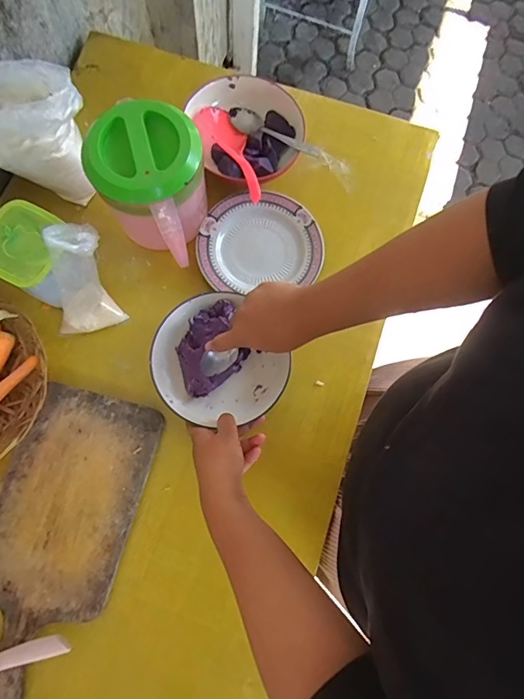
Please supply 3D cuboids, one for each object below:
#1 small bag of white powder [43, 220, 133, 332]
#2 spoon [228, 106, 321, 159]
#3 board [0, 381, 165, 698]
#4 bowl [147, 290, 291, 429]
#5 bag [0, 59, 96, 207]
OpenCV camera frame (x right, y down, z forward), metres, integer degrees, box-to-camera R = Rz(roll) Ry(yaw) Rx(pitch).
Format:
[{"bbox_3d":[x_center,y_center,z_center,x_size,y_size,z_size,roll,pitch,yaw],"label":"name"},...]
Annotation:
[{"bbox_3d":[-0.224,-0.089,0.556,0.070,0.151,0.063,7,51,0],"label":"small bag of white powder"},{"bbox_3d":[0.017,-0.321,0.655,0.173,0.015,0.044,35,77,21],"label":"spoon"},{"bbox_3d":[-0.251,0.229,0.530,0.165,0.015,0.357,16,76,2],"label":"board"},{"bbox_3d":[-0.060,0.020,0.575,0.153,0.046,0.168,0,76,-2],"label":"bowl"},{"bbox_3d":[-0.310,-0.300,0.606,0.120,0.125,0.119,8,76,-1],"label":"bag"}]

